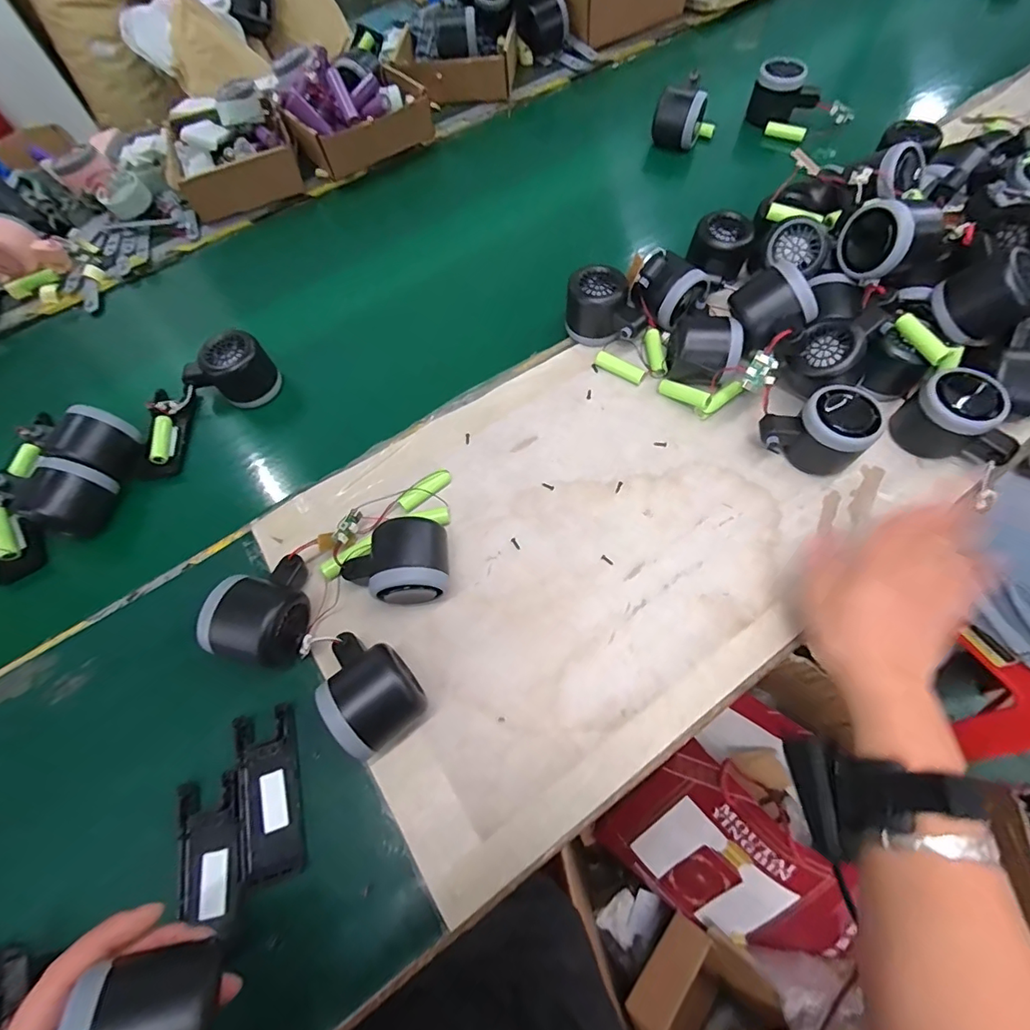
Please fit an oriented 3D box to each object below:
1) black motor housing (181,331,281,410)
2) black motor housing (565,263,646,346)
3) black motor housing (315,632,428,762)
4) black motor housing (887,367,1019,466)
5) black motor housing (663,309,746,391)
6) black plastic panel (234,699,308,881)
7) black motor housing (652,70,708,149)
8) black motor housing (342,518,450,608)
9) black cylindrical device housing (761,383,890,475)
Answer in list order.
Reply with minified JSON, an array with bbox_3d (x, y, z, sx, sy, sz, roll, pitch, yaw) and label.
[{"bbox_3d":[-0.282,-0.141,0.485,0.077,0.054,0.053,-38,68,-15],"label":"black motor housing"},{"bbox_3d":[0.089,-0.199,0.477,0.078,0.054,0.049,34,71,17],"label":"black motor housing"},{"bbox_3d":[-0.103,0.118,0.337,0.062,0.043,0.080,-35,67,-14],"label":"black motor housing"},{"bbox_3d":[0.366,-0.074,0.406,0.062,0.055,0.079,-20,65,-7],"label":"black motor housing"},{"bbox_3d":[0.171,-0.152,0.444,0.059,0.048,0.066,15,65,10],"label":"black motor housing"},{"bbox_3d":[-0.168,0.187,0.333,0.040,0.009,0.101,-16,65,-4],"label":"black plastic panel"},{"bbox_3d":[0.219,-0.521,0.637,0.061,0.068,0.064,33,68,16],"label":"black motor housing"},{"bbox_3d":[-0.093,0.039,0.374,0.082,0.054,0.061,-7,64,-1],"label":"black motor housing"},{"bbox_3d":[0.250,-0.072,0.411,0.078,0.058,0.053,22,67,13],"label":"black cylindrical device housing"}]

